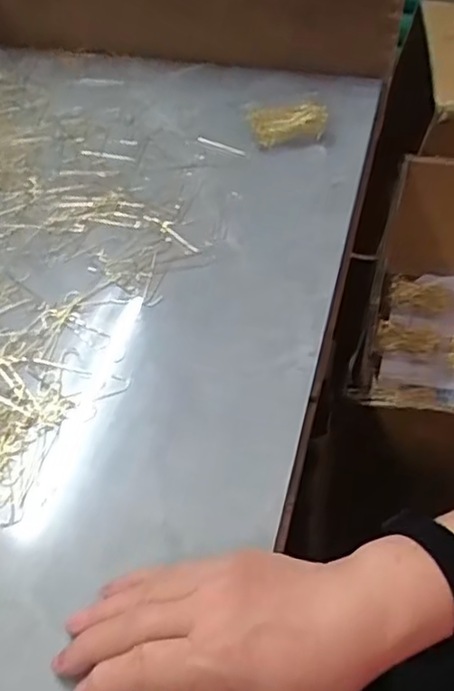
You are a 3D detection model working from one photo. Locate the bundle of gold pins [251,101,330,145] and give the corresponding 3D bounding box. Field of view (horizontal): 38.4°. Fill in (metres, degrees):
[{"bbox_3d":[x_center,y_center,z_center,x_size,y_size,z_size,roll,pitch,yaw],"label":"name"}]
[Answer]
[{"bbox_3d":[0.057,-0.211,0.615,0.070,0.027,0.034,-10,50,-6],"label":"bundle of gold pins"}]

